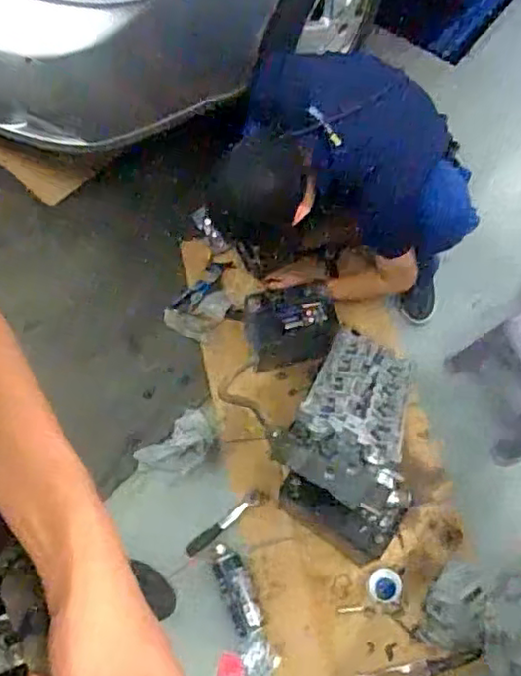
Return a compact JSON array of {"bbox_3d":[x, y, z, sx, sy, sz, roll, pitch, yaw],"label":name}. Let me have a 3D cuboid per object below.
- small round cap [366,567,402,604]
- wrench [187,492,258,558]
[{"bbox_3d":[0.266,0.531,1.367,0.072,0.012,0.069,1,65,-2],"label":"small round cap"},{"bbox_3d":[-0.082,0.410,1.408,0.195,0.028,0.031,-39,70,-17],"label":"wrench"}]

